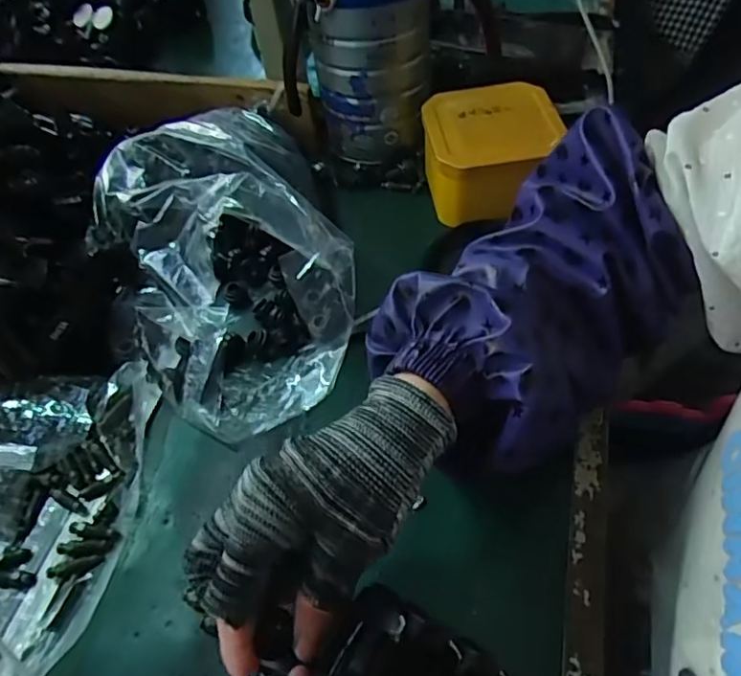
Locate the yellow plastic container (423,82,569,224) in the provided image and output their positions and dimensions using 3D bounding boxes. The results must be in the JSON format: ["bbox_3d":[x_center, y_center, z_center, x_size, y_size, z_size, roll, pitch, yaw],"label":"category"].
[{"bbox_3d":[0.092,-0.144,0.470,0.097,0.068,0.097,-3,54,-1],"label":"yellow plastic container"}]

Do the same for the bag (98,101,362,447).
[{"bbox_3d":[-0.105,-0.070,0.426,0.169,0.072,0.271,-23,57,-15],"label":"bag"}]

